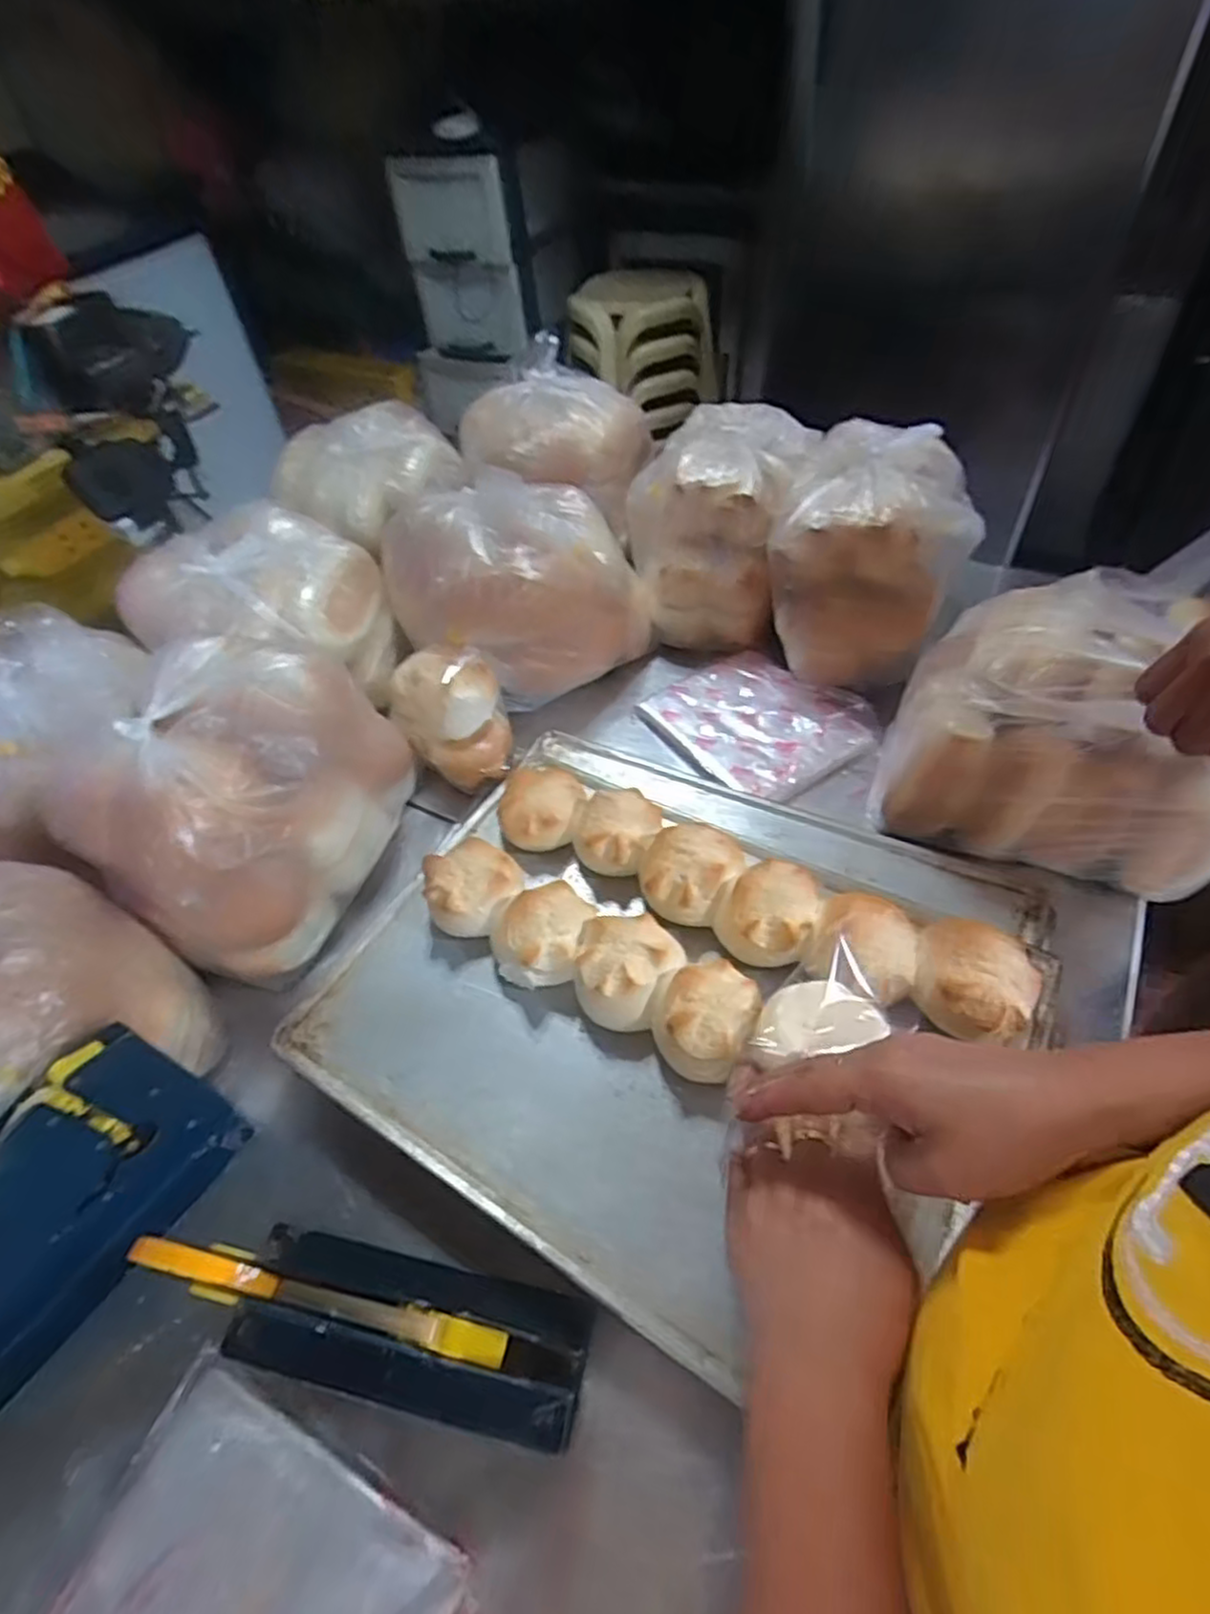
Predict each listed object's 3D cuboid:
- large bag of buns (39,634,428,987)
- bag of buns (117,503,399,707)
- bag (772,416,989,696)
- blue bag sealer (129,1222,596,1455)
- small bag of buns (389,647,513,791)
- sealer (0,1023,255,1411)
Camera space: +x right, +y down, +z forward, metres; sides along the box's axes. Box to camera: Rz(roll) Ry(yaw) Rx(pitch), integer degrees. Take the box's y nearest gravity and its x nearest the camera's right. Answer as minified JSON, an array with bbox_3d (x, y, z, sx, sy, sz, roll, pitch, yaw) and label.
[{"bbox_3d":[-0.290,-0.015,0.605,0.165,0.176,0.240,12,52,16],"label":"large bag of buns"},{"bbox_3d":[-0.337,-0.204,0.754,0.230,0.122,0.199,18,54,20],"label":"bag of buns"},{"bbox_3d":[0.261,-0.238,0.724,0.156,0.186,0.186,19,54,20],"label":"bag"},{"bbox_3d":[-0.124,0.270,0.393,0.212,0.147,0.073,7,51,12],"label":"blue bag sealer"},{"bbox_3d":[-0.145,-0.089,0.686,0.097,0.102,0.113,-21,51,-11],"label":"small bag of buns"},{"bbox_3d":[-0.338,0.254,0.441,0.043,0.146,0.219,24,56,24],"label":"sealer"}]

